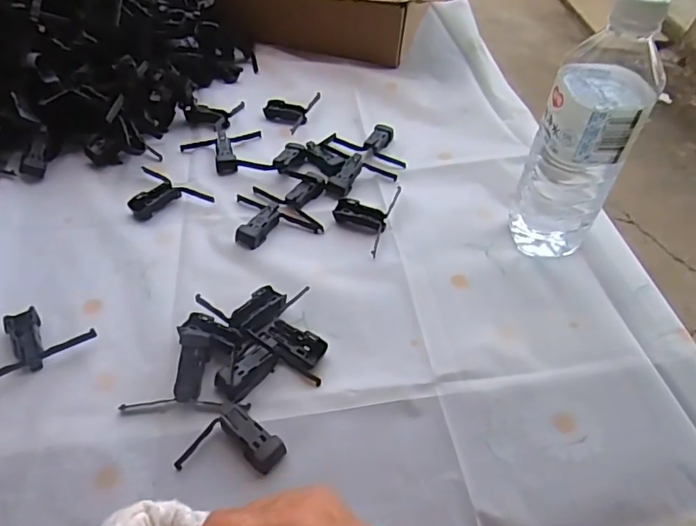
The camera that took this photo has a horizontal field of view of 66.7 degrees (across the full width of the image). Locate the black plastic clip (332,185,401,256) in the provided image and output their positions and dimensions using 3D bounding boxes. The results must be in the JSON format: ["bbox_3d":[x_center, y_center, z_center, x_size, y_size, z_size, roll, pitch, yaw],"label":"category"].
[{"bbox_3d":[0.013,-0.044,0.476,0.049,0.014,0.081,19,48,8],"label":"black plastic clip"}]

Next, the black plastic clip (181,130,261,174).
[{"bbox_3d":[-0.121,-0.117,0.533,0.082,0.016,0.056,-16,53,-23],"label":"black plastic clip"}]

